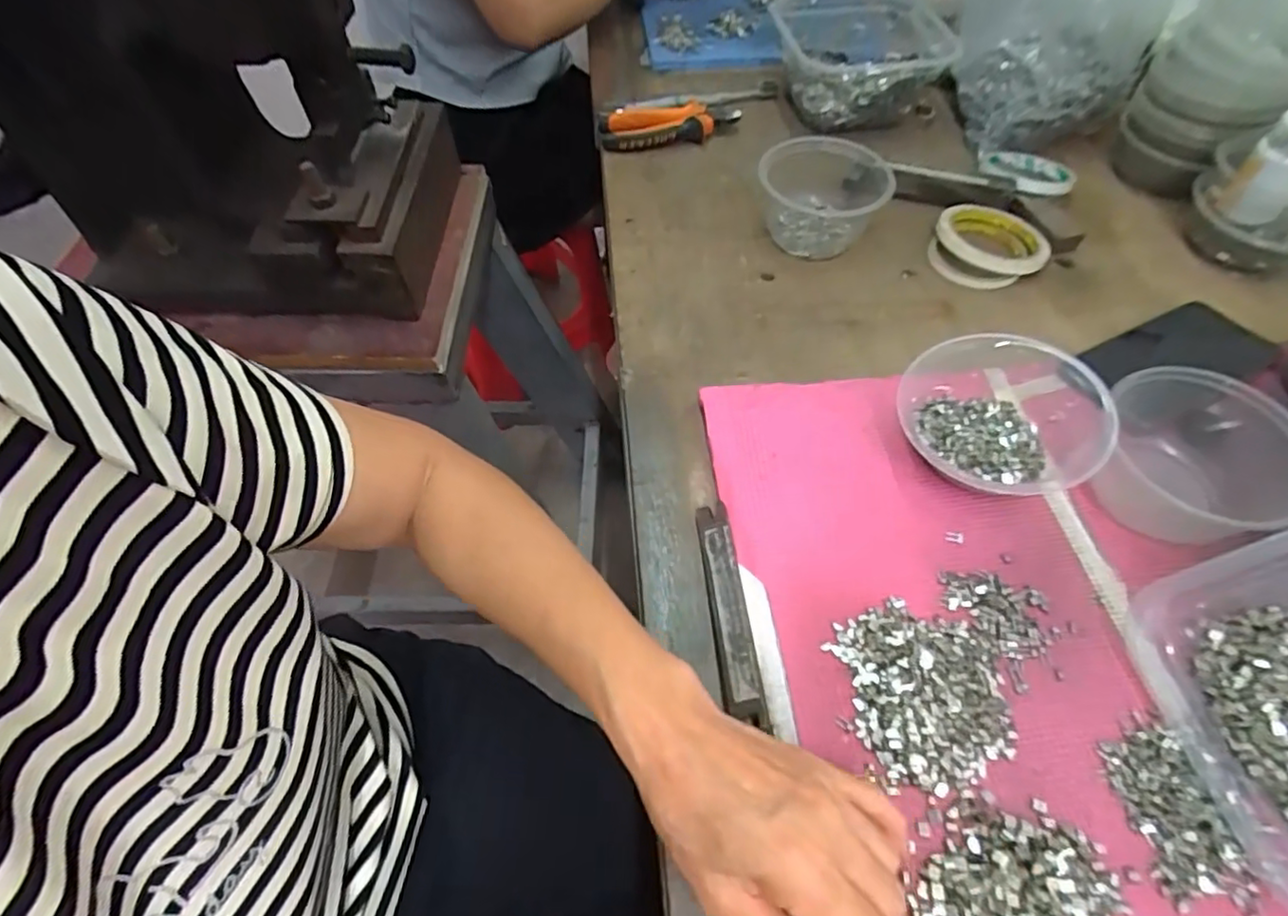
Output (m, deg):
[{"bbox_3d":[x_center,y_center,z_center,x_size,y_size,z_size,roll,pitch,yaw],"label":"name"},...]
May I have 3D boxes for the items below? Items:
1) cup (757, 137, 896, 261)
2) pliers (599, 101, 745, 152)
[{"bbox_3d":[0.173,-0.251,0.570,0.108,0.065,0.118,-1,57,2],"label":"cup"},{"bbox_3d":[0.027,-0.362,0.668,0.151,0.028,0.074,-1,57,2],"label":"pliers"}]

